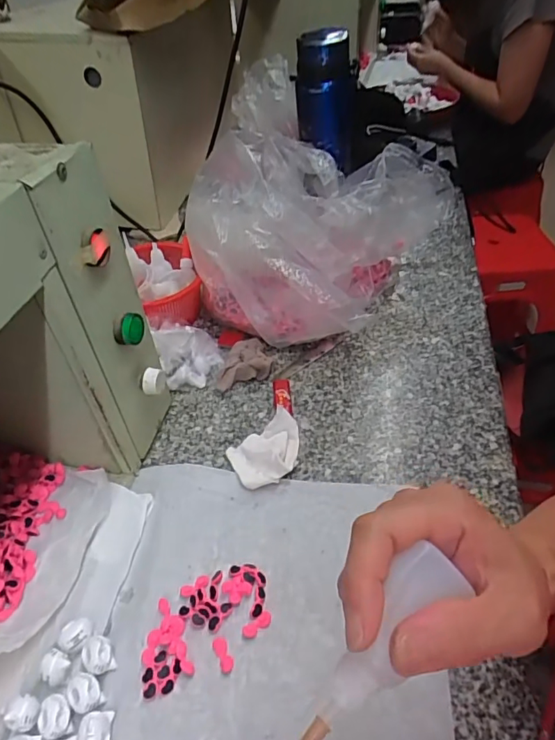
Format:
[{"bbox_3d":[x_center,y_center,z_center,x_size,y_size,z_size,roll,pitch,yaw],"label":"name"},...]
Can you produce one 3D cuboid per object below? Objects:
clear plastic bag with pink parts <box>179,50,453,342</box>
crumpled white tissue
[{"bbox_3d":[0.045,-0.167,0.621,0.234,0.195,0.284,19,48,23],"label":"clear plastic bag with pink parts"},{"bbox_3d":[-0.011,0.077,0.497,0.074,0.026,0.074,-20,45,-16],"label":"crumpled white tissue"}]

